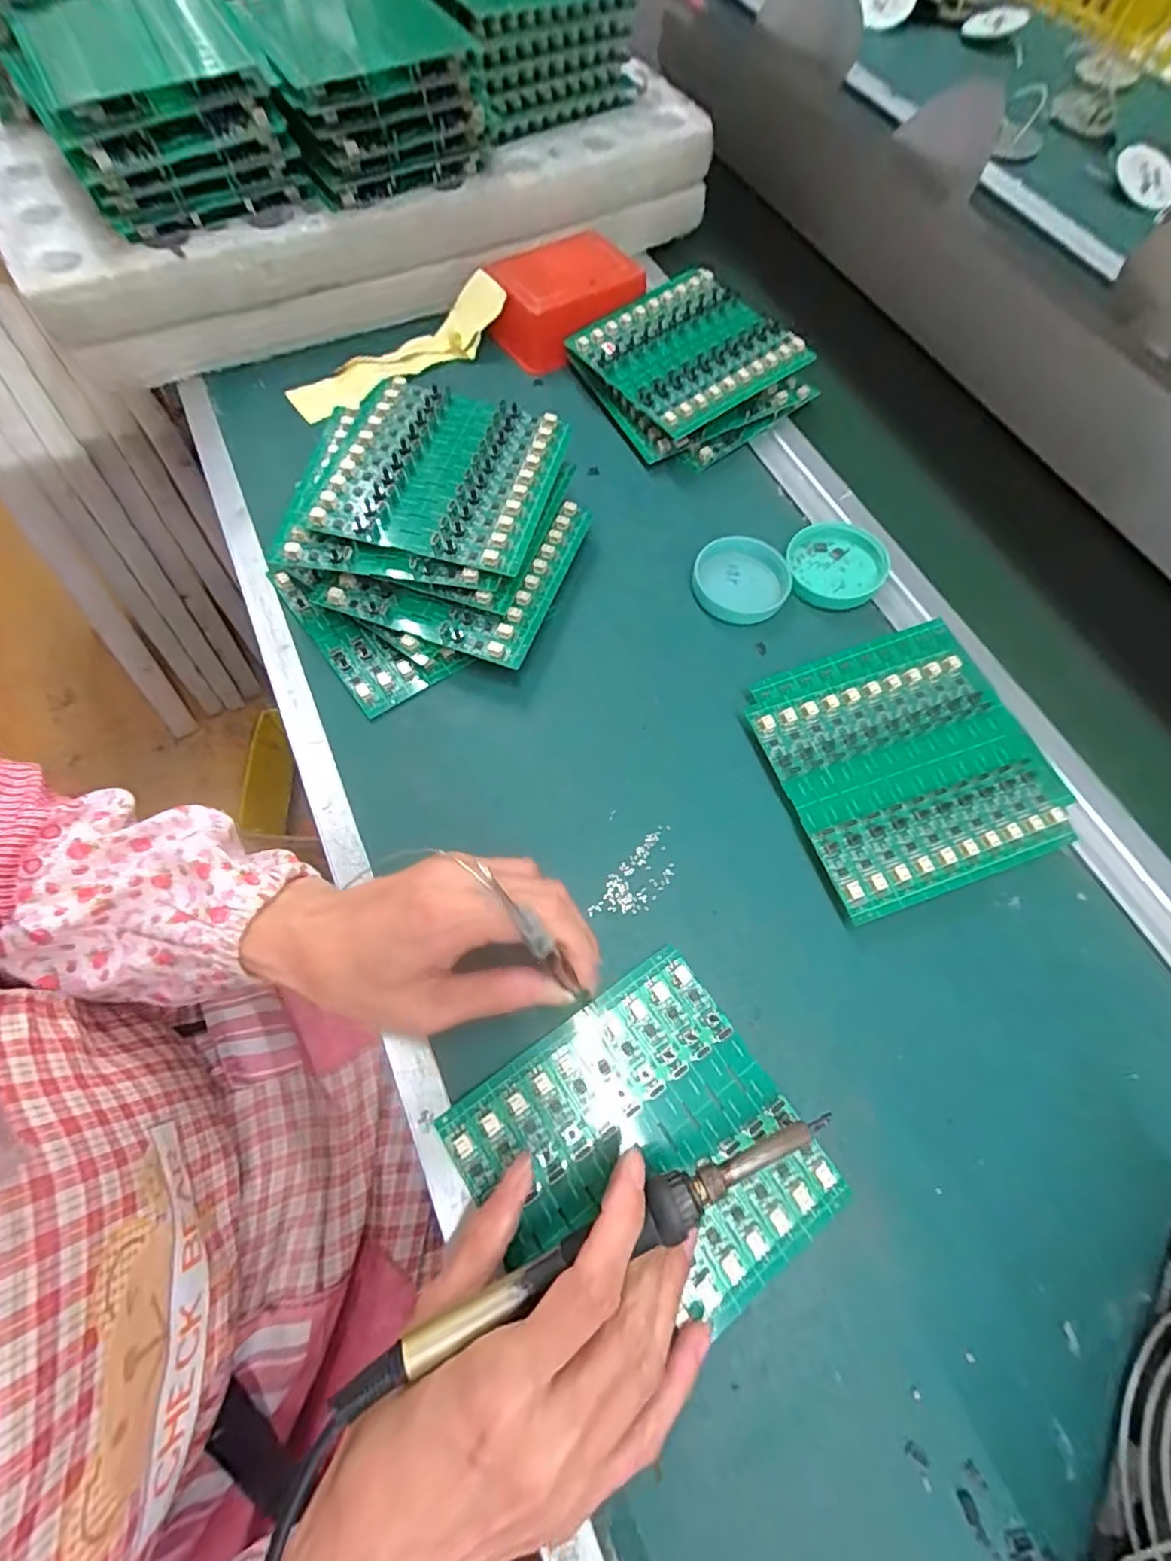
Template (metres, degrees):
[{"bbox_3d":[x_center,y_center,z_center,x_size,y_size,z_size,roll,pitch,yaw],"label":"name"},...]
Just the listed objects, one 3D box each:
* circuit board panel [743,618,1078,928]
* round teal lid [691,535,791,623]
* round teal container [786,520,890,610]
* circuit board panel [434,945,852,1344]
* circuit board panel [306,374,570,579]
[{"bbox_3d":[0.184,-0.012,0.342,0.146,0.019,0.150,-18,68,-8],"label":"circuit board panel"},{"bbox_3d":[0.104,-0.134,0.389,0.062,0.017,0.057,0,67,-1],"label":"round teal lid"},{"bbox_3d":[0.173,-0.149,0.402,0.062,0.013,0.069,9,67,3],"label":"round teal container"},{"bbox_3d":[0.027,0.171,0.265,0.136,0.009,0.134,-32,71,-14],"label":"circuit board panel"},{"bbox_3d":[-0.088,-0.193,0.364,0.124,0.016,0.134,13,67,5],"label":"circuit board panel"}]

